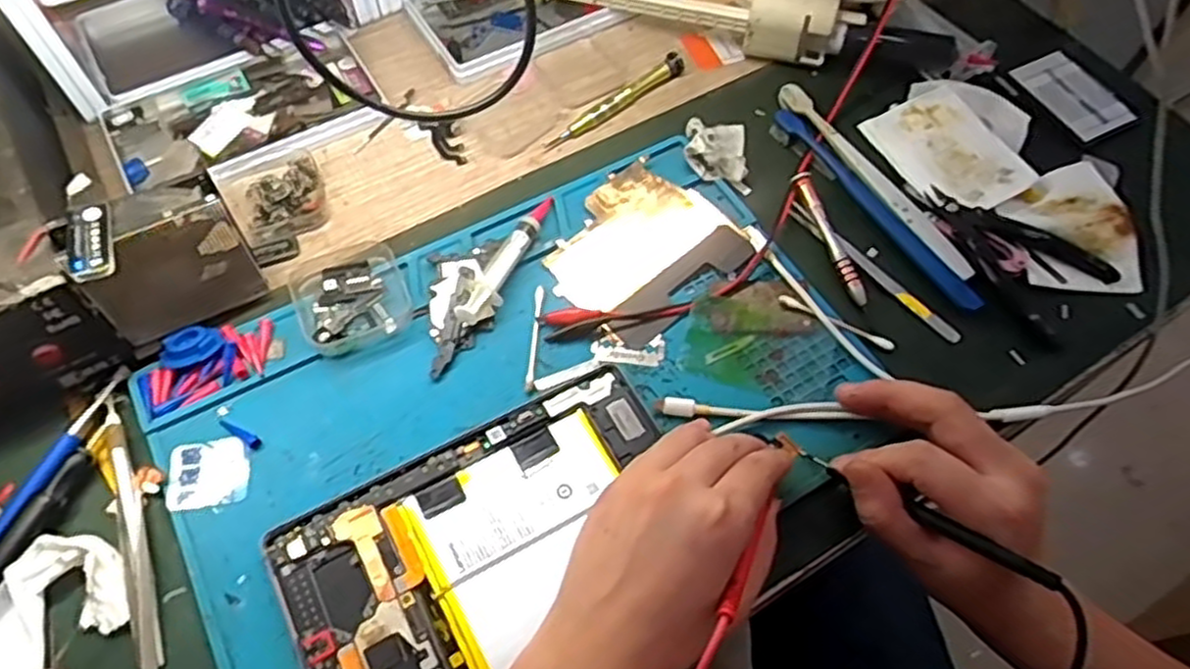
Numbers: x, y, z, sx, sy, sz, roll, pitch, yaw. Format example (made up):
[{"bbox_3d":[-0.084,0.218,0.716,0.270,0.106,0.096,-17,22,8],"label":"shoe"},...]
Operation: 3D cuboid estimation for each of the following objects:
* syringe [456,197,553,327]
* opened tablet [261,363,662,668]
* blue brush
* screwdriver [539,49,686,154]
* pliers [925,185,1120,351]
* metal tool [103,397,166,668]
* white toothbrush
[{"bbox_3d":[-0.051,-0.048,0.467,0.017,0.019,0.107,20,61,11],"label":"syringe"},{"bbox_3d":[-0.052,0.103,0.383,0.203,0.004,0.122,-29,64,-16],"label":"opened tablet"},{"bbox_3d":[0.181,-0.087,0.498,0.019,0.007,0.188,-27,63,-15],"label":"blue brush"},{"bbox_3d":[0.015,-0.168,0.545,0.124,0.011,0.014,-35,66,-19],"label":"screwdriver"},{"bbox_3d":[0.255,-0.051,0.475,0.074,0.013,0.115,-40,68,-21],"label":"pliers"},{"bbox_3d":[-0.227,0.113,0.378,0.013,0.004,0.180,-16,63,-19],"label":"metal tool"},{"bbox_3d":[0.183,-0.107,0.507,0.012,0.013,0.185,-26,63,-15],"label":"white toothbrush"}]

